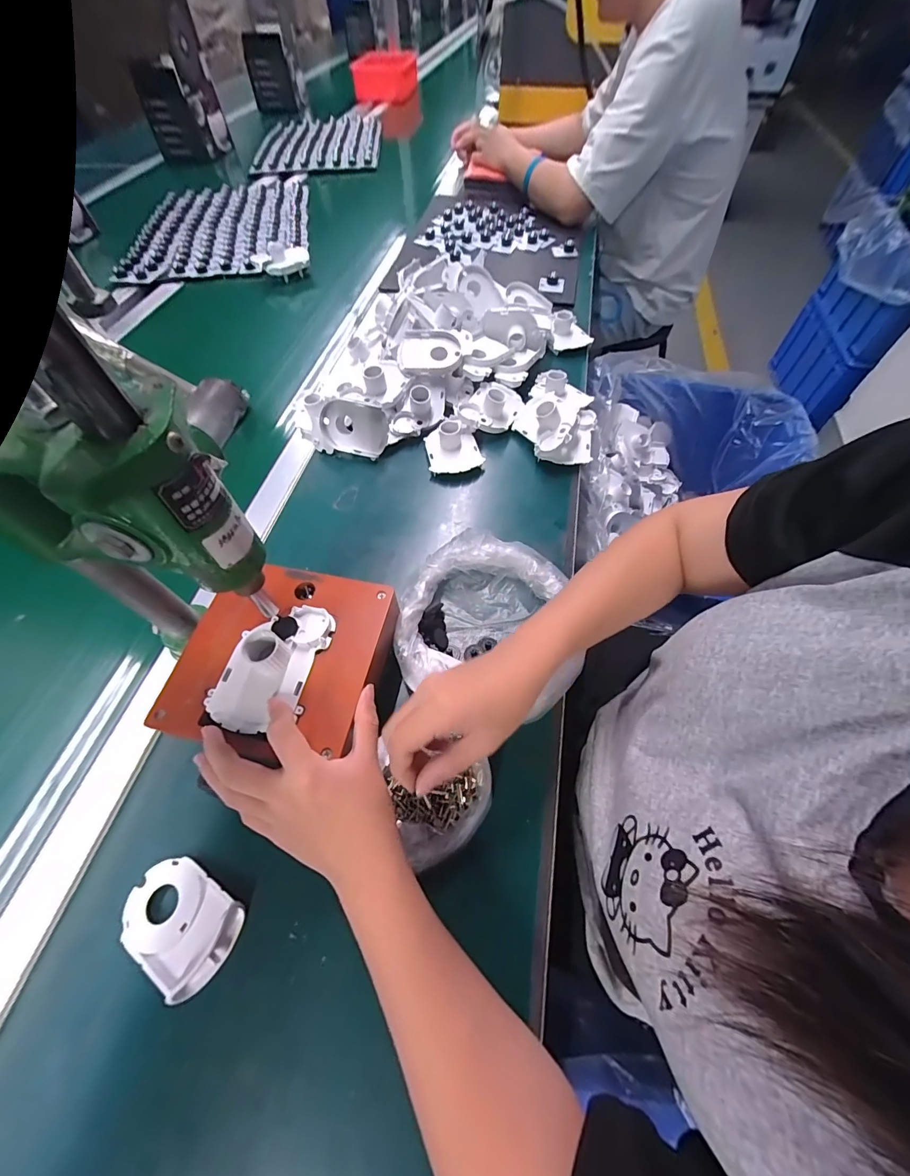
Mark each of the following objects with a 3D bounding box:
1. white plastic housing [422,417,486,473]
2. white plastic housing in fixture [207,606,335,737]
[{"bbox_3d":[-0.002,-0.180,0.528,0.069,0.031,0.073,-9,61,-6],"label":"white plastic housing"},{"bbox_3d":[-0.142,0.055,0.312,0.069,0.021,0.102,12,61,6],"label":"white plastic housing in fixture"}]

